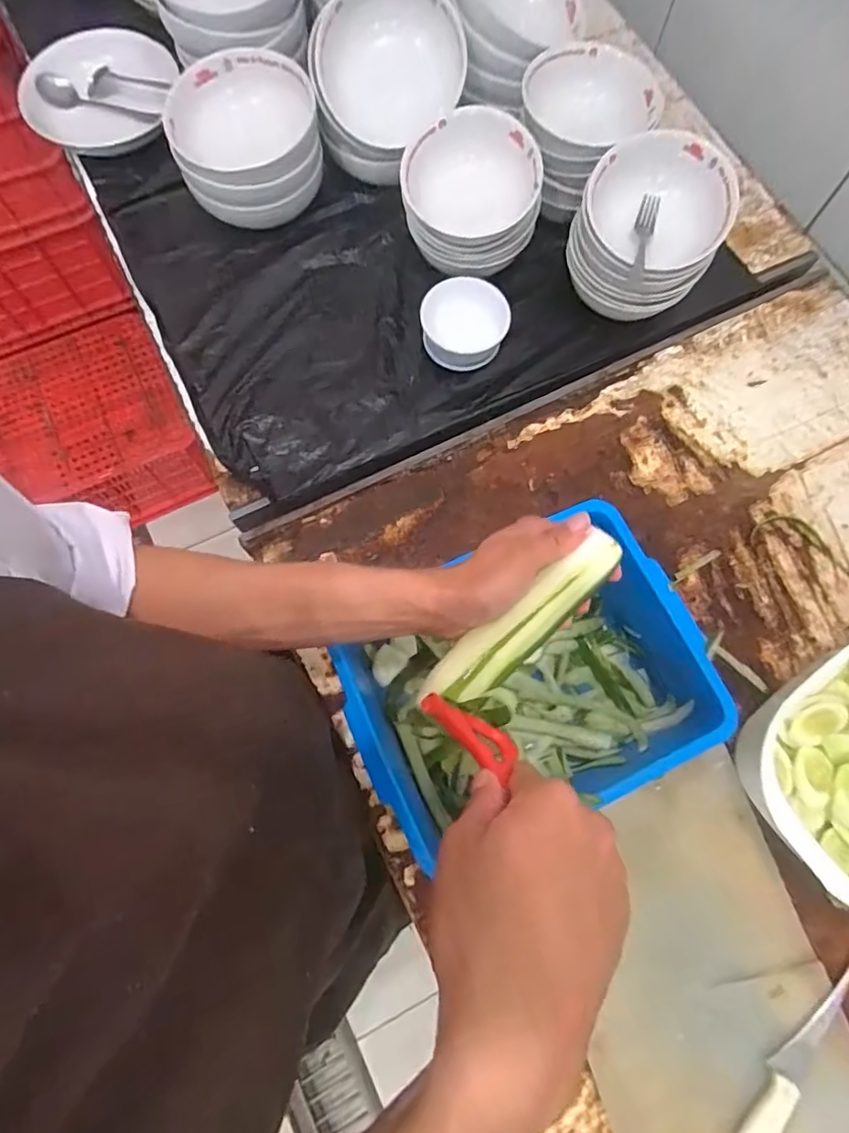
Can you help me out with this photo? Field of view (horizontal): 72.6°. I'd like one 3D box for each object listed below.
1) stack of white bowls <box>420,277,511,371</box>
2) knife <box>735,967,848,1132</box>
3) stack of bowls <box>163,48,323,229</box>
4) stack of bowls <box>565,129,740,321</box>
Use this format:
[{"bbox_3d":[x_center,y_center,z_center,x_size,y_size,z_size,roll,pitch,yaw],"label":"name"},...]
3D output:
[{"bbox_3d":[0.044,-0.275,0.666,0.093,0.070,0.085,-9,73,-4],"label":"stack of white bowls"},{"bbox_3d":[0.310,0.435,0.488,0.031,0.012,0.234,40,78,10],"label":"knife"},{"bbox_3d":[-0.211,-0.503,0.707,0.165,0.120,0.175,-13,74,-5],"label":"stack of bowls"},{"bbox_3d":[0.242,-0.360,0.655,0.147,0.152,0.145,26,74,6],"label":"stack of bowls"}]

